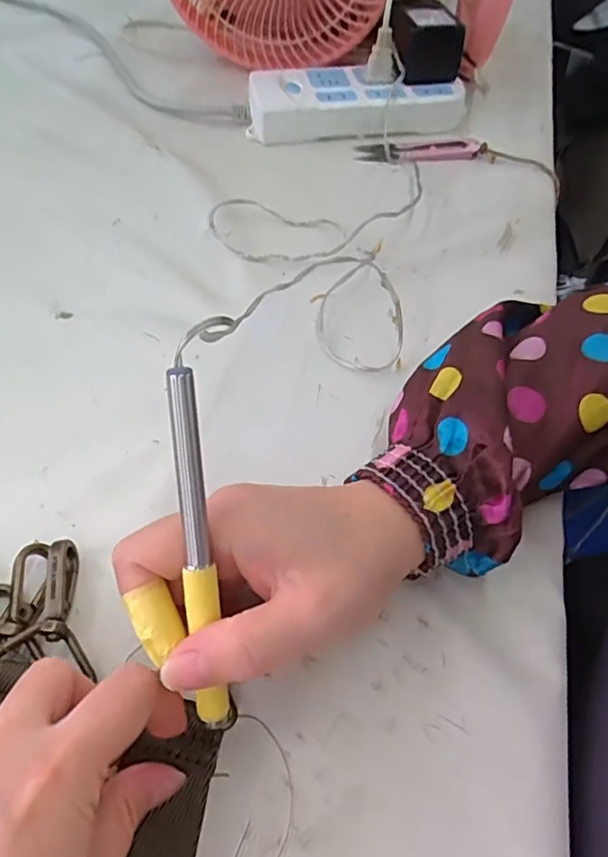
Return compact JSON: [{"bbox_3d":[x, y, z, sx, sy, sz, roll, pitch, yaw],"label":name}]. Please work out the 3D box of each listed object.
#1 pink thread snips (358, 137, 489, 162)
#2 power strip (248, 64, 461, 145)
[{"bbox_3d":[0.098,-0.235,0.482,0.103,0.013,0.022,-1,55,-4],"label":"pink thread snips"},{"bbox_3d":[0.045,-0.281,0.499,0.181,0.033,0.068,-3,55,-6],"label":"power strip"}]

